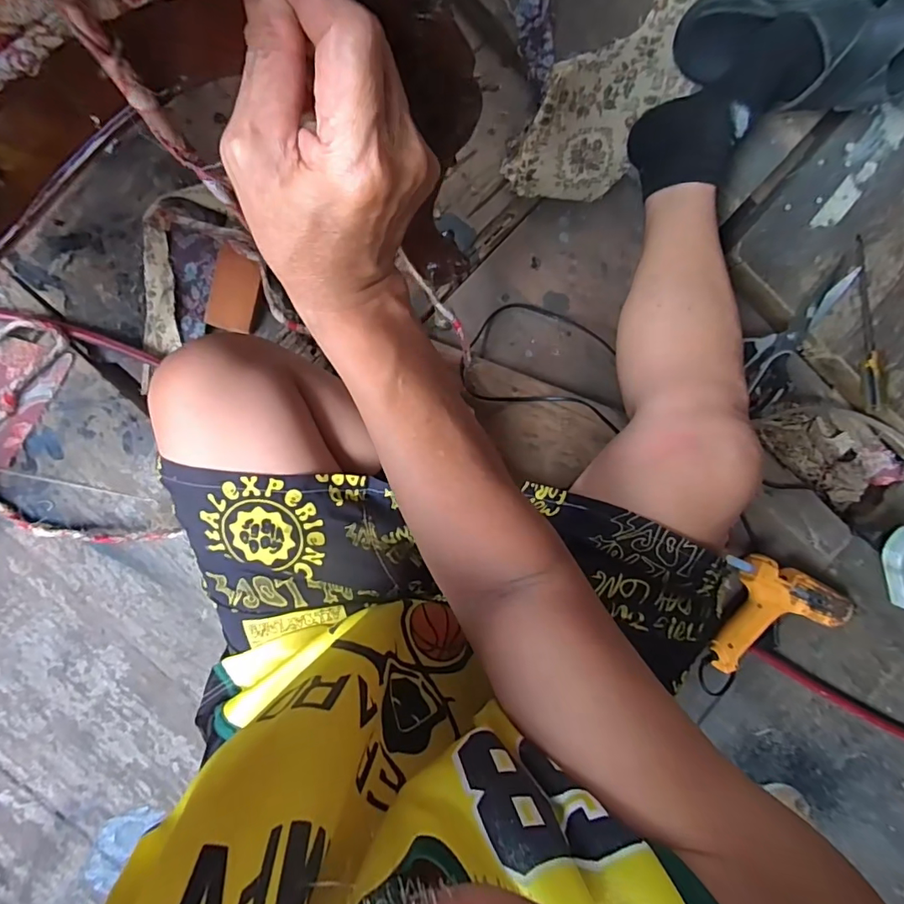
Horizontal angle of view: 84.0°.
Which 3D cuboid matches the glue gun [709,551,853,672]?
[{"bbox_3d":[0.417,0.221,0.644,0.184,0.045,0.148,20,89,-6],"label":"glue gun"}]

